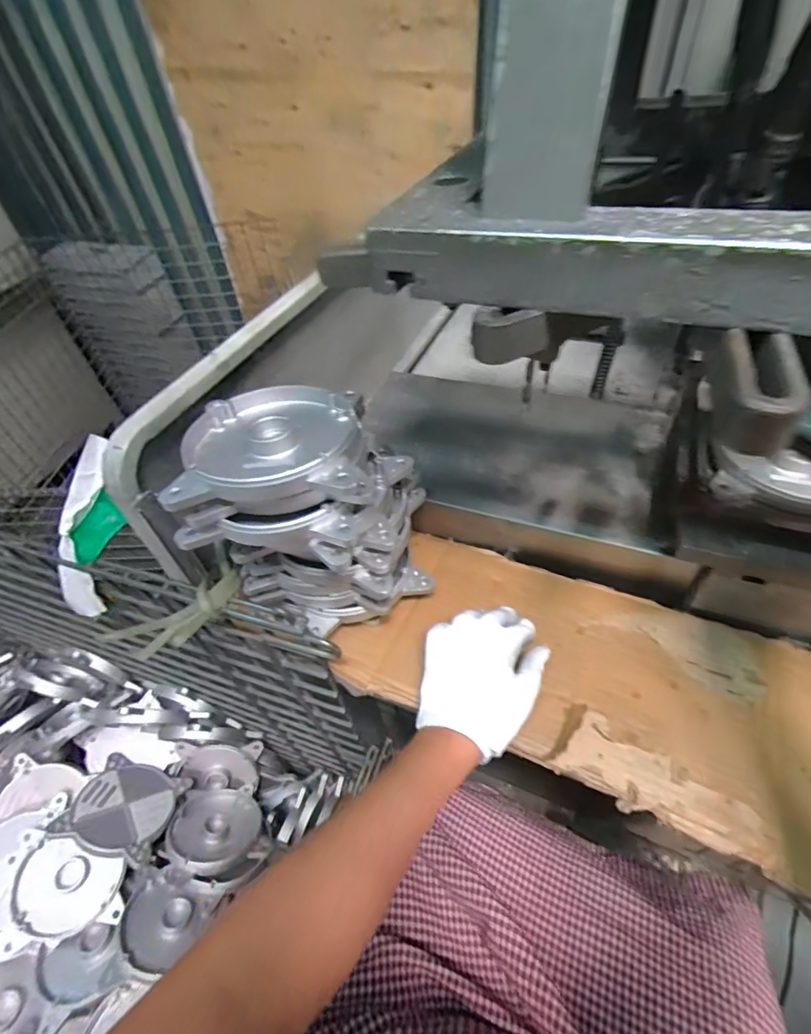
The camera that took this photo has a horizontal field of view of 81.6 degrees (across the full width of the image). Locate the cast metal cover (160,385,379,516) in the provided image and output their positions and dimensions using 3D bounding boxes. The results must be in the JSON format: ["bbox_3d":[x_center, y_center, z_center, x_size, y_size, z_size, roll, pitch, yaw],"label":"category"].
[{"bbox_3d":[-0.108,-0.063,0.400,0.150,0.036,0.156,-5,49,2],"label":"cast metal cover"}]

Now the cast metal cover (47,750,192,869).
[{"bbox_3d":[-0.435,0.448,0.734,0.145,0.029,0.146,19,17,0],"label":"cast metal cover"}]

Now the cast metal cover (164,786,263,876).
[{"bbox_3d":[-0.302,0.493,0.747,0.134,0.025,0.147,8,21,-22],"label":"cast metal cover"}]

